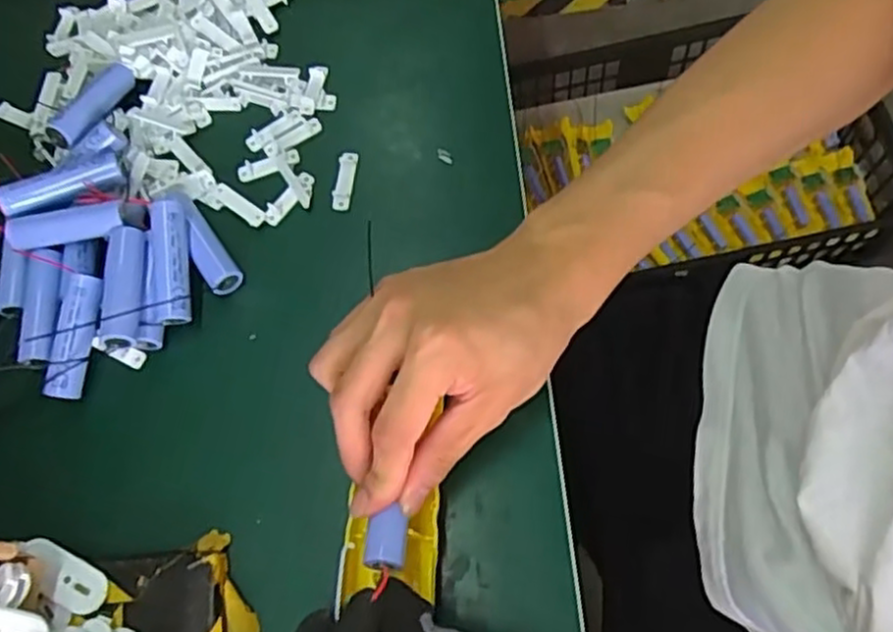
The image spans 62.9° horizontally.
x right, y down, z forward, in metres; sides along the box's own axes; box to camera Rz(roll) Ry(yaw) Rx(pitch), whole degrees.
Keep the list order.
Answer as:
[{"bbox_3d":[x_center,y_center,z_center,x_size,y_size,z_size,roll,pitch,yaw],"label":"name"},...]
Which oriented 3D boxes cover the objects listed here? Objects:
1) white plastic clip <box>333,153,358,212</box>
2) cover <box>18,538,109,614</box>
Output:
[{"bbox_3d":[-0.059,-0.079,0.422,0.010,0.004,0.037,6,69,3],"label":"white plastic clip"},{"bbox_3d":[-0.178,0.119,0.335,0.045,0.005,0.020,26,71,11],"label":"cover"}]

